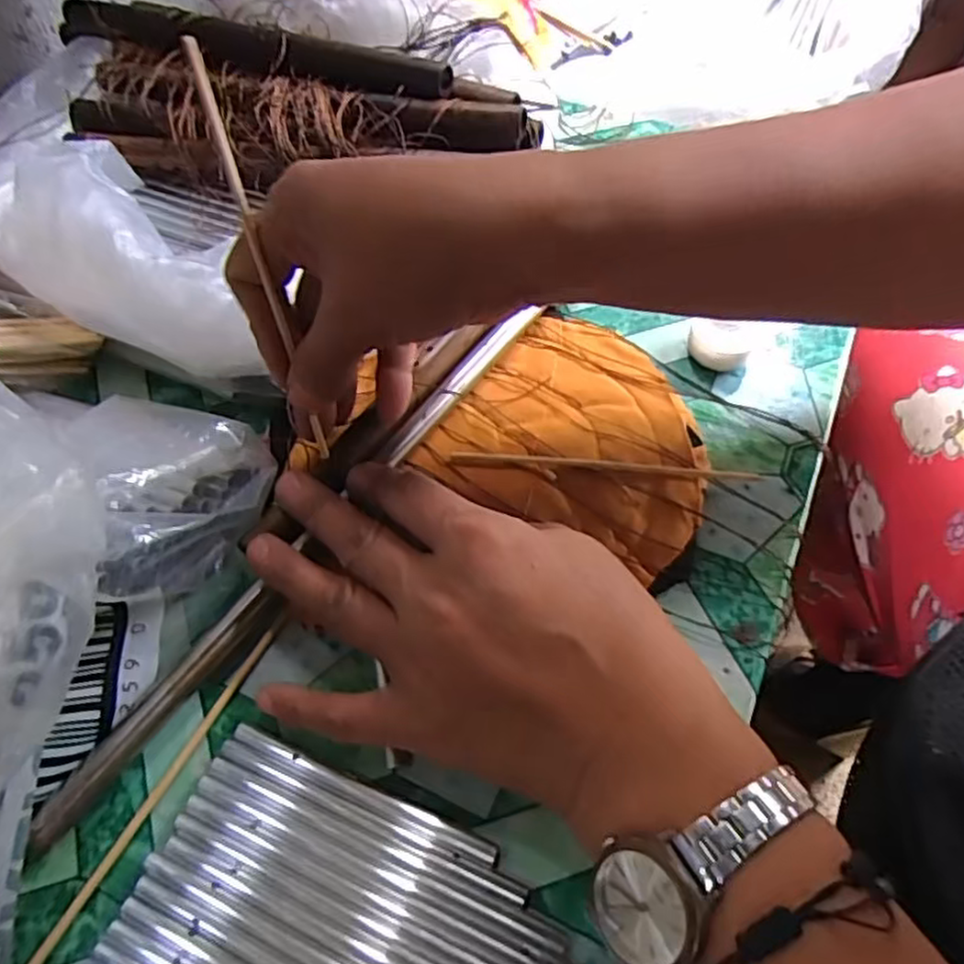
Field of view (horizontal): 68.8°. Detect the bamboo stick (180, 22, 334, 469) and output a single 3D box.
[{"bbox_3d":[-0.076,-0.072,0.249,0.004,0.146,0.006,-17,31,-9],"label":"bamboo stick"}]

